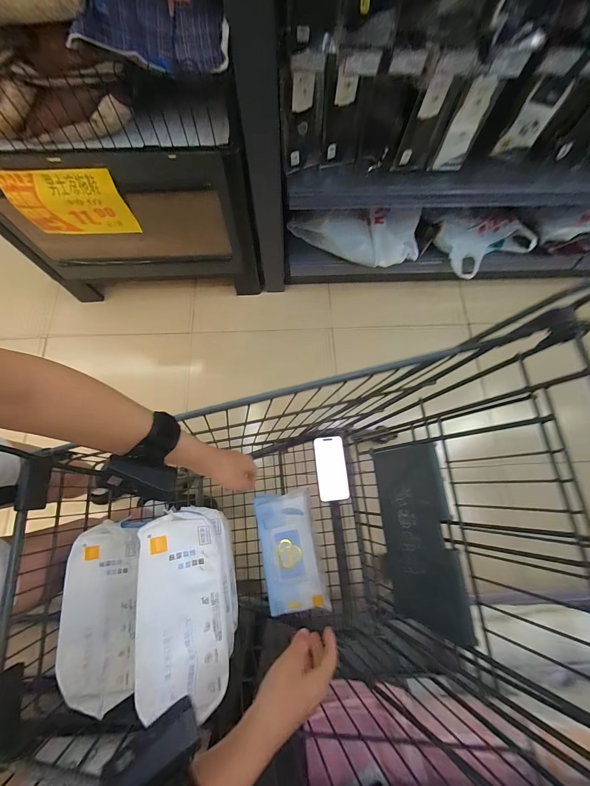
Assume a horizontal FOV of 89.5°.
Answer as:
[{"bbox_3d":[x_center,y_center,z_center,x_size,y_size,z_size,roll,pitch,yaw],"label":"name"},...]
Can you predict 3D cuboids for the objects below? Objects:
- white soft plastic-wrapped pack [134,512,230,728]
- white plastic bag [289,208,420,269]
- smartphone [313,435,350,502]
[{"bbox_3d":[-0.141,0.267,0.379,0.103,0.039,0.203,-2,73,-15],"label":"white soft plastic-wrapped pack"},{"bbox_3d":[0.222,-0.585,1.105,0.470,0.179,0.161,-1,73,-1],"label":"white plastic bag"},{"bbox_3d":[0.085,0.177,0.697,0.070,0.011,0.143,-5,73,-3],"label":"smartphone"}]

